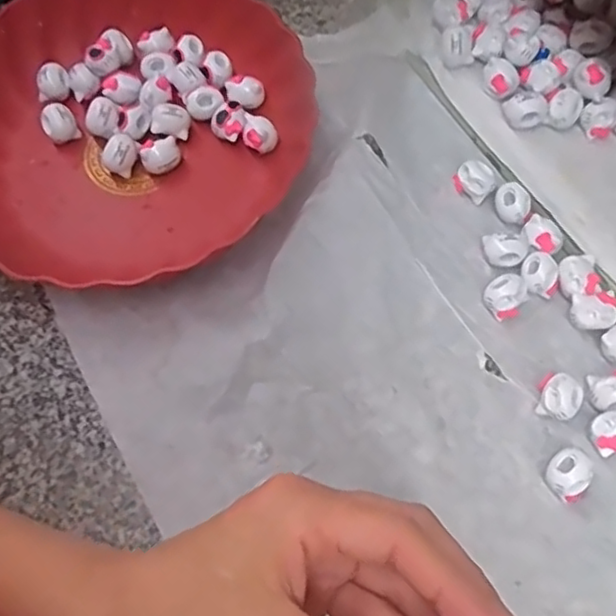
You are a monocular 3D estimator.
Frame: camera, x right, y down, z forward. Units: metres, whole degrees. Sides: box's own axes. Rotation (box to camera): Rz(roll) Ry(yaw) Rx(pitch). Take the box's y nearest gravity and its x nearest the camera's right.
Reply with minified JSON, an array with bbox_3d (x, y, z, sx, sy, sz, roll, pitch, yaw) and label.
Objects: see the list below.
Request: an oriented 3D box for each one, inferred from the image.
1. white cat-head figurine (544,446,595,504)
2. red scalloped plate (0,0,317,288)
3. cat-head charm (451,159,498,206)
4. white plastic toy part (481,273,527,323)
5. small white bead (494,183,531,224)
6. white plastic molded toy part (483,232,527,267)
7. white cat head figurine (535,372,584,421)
[{"bbox_3d":[0.140,0.088,0.337,0.023,0.019,0.025,-1,67,2],"label":"white cat-head figurine"},{"bbox_3d":[-0.126,-0.128,0.423,0.238,0.040,0.222,-1,67,2],"label":"red scalloped plate"},{"bbox_3d":[0.110,-0.084,0.413,0.026,0.019,0.018,40,74,17],"label":"cat-head charm"},{"bbox_3d":[0.119,-0.007,0.380,0.023,0.019,0.025,-1,67,2],"label":"white plastic toy part"},{"bbox_3d":[0.131,-0.066,0.405,0.021,0.019,0.022,-1,67,2],"label":"small white bead"},{"bbox_3d":[0.121,-0.035,0.391,0.024,0.020,0.017,6,68,5],"label":"white plastic molded toy part"},{"bbox_3d":[0.140,0.050,0.355,0.024,0.019,0.022,-1,67,2],"label":"white cat head figurine"}]

